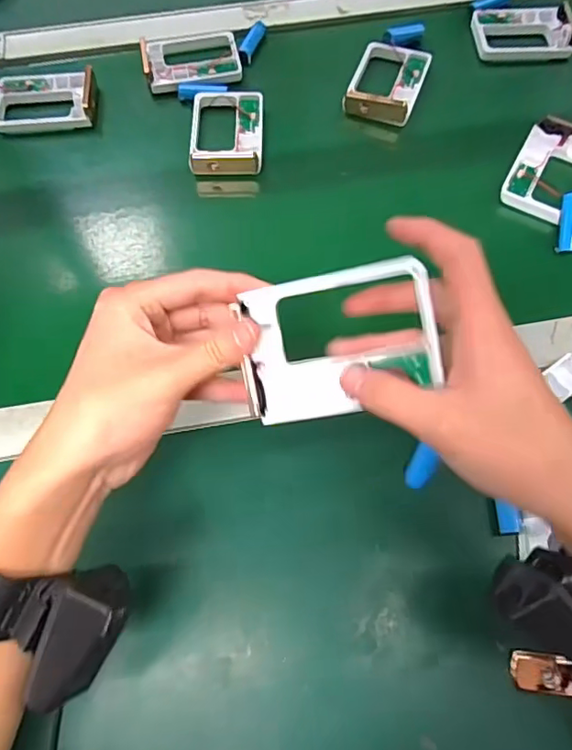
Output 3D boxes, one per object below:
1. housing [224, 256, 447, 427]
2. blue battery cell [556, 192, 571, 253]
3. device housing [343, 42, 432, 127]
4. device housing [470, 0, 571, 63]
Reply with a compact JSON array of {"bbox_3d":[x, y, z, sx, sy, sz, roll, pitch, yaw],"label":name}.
[{"bbox_3d":[0.024,-0.016,0.276,0.091,0.015,0.071,-11,91,11],"label":"housing"},{"bbox_3d":[0.244,-0.132,0.475,0.014,0.014,0.052,5,90,3],"label":"blue battery cell"},{"bbox_3d":[0.102,-0.297,0.554,0.068,0.019,0.098,17,67,8],"label":"device housing"},{"bbox_3d":[0.253,-0.367,0.591,0.103,0.024,0.080,-8,66,-3],"label":"device housing"}]

